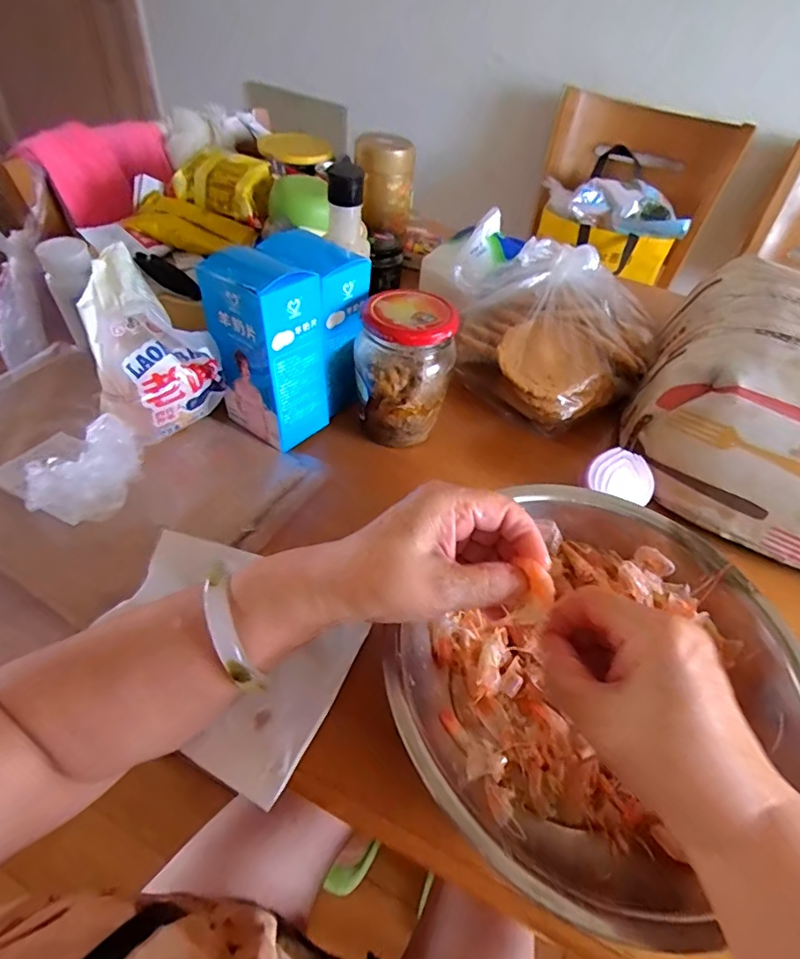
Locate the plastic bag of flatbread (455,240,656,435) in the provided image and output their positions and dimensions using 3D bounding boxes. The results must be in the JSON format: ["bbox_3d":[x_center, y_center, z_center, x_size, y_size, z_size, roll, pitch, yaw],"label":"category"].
[{"bbox_3d":[0.168,-0.158,0.554,0.205,0.126,0.182,-29,58,-28],"label":"plastic bag of flatbread"}]

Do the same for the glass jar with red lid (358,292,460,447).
[{"bbox_3d":[0.004,-0.102,0.471,0.083,0.123,0.077,8,48,0],"label":"glass jar with red lid"}]

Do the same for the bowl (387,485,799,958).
[{"bbox_3d":[0.132,0.131,0.332,0.229,0.076,0.243,4,48,-4],"label":"bowl"}]

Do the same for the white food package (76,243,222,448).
[{"bbox_3d":[-0.209,-0.104,0.418,0.096,0.133,0.067,-32,59,-30],"label":"white food package"}]

